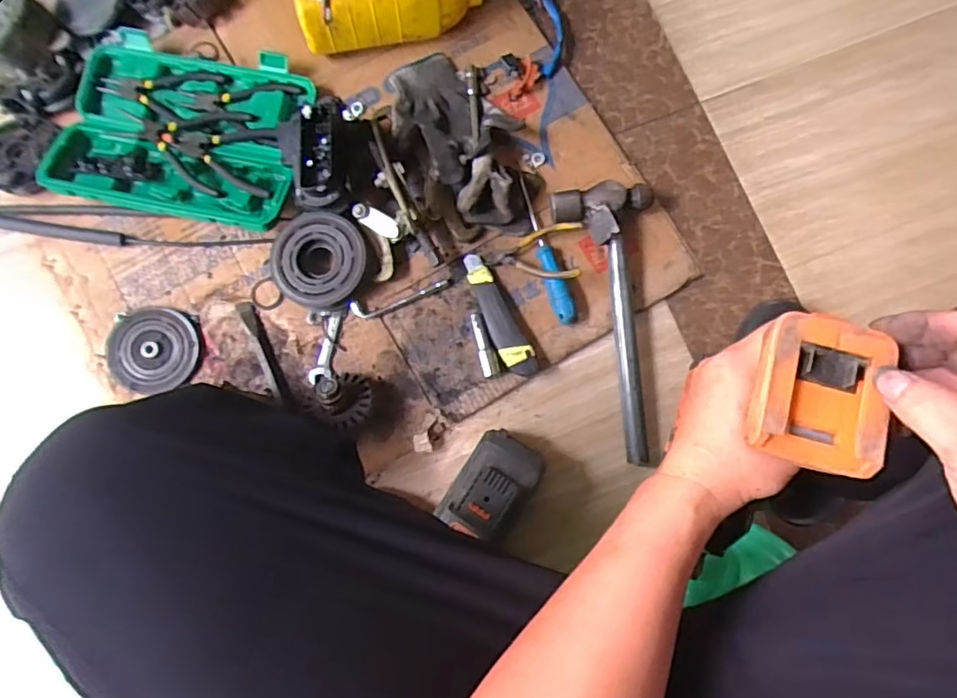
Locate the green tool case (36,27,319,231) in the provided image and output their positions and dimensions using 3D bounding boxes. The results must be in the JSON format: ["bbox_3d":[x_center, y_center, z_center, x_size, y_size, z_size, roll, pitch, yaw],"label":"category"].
[{"bbox_3d":[-0.366,-0.272,0.718,0.301,0.040,0.215,13,82,2],"label":"green tool case"}]

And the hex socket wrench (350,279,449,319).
[{"bbox_3d":[-0.093,-0.058,0.695,0.118,0.007,0.025,-12,80,0],"label":"hex socket wrench"}]

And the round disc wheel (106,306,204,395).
[{"bbox_3d":[-0.375,0.001,0.681,0.096,0.026,0.100,0,82,0],"label":"round disc wheel"}]

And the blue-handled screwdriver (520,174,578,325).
[{"bbox_3d":[0.080,-0.118,0.696,0.023,0.026,0.187,-15,82,-2],"label":"blue-handled screwdriver"}]

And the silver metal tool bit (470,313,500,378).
[{"bbox_3d":[0.006,-0.004,0.682,0.020,0.014,0.077,-16,82,-2],"label":"silver metal tool bit"}]

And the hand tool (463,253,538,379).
[{"bbox_3d":[0.022,-0.040,0.689,0.034,0.022,0.157,-25,82,-4],"label":"hand tool"}]

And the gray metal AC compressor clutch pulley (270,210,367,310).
[{"bbox_3d":[-0.186,-0.103,0.686,0.112,0.040,0.108,0,82,0],"label":"gray metal AC compressor clutch pulley"}]

